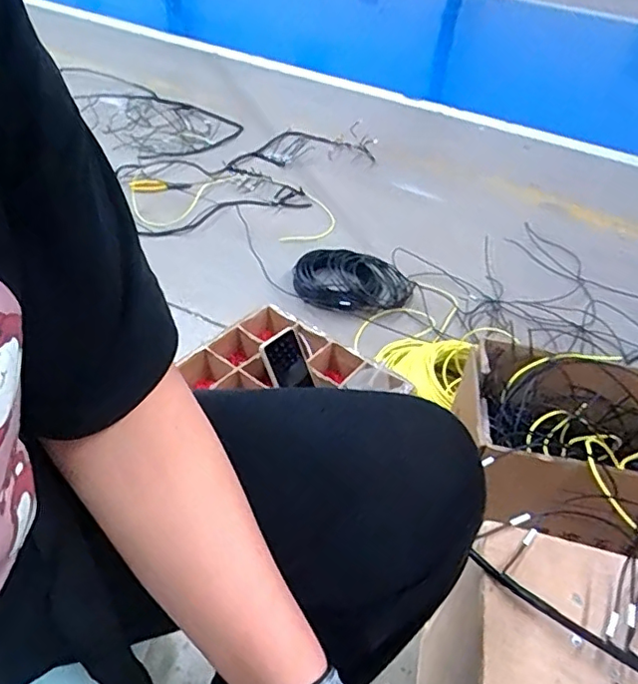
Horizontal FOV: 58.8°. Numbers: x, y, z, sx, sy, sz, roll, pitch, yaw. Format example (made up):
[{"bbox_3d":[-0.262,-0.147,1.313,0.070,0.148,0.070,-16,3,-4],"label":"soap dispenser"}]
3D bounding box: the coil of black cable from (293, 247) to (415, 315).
[{"bbox_3d":[0.070,-0.146,1.294,0.225,0.062,0.226,4,40,-3],"label":"coil of black cable"}]

